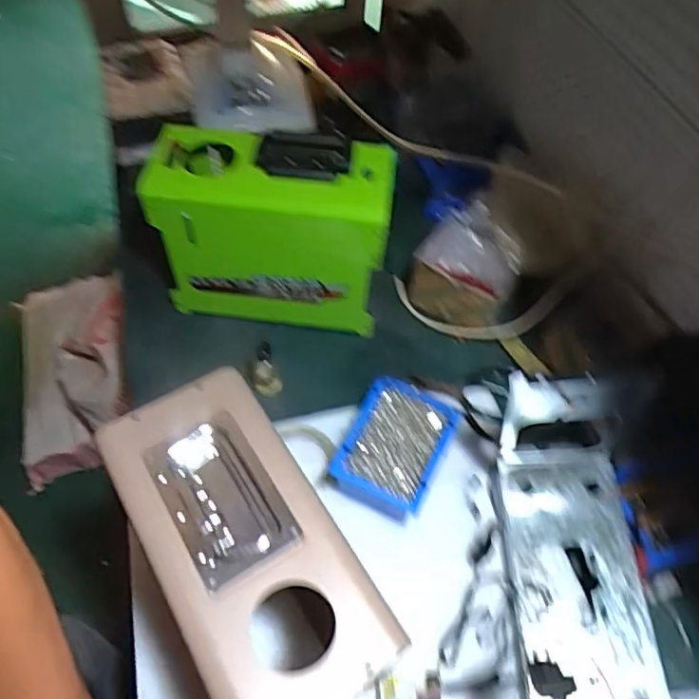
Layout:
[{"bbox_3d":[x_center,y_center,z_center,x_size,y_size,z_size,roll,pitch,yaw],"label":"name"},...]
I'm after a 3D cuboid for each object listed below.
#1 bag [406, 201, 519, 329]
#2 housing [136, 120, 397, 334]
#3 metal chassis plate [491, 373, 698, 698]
[{"bbox_3d":[0.173,-0.117,0.867,0.149,0.152,0.106,19,56,9],"label":"bag"},{"bbox_3d":[-0.101,-0.159,0.811,0.305,0.248,0.143,1,55,-4],"label":"housing"},{"bbox_3d":[0.249,0.201,0.602,0.189,0.246,0.390,0,55,-4],"label":"metal chassis plate"}]

